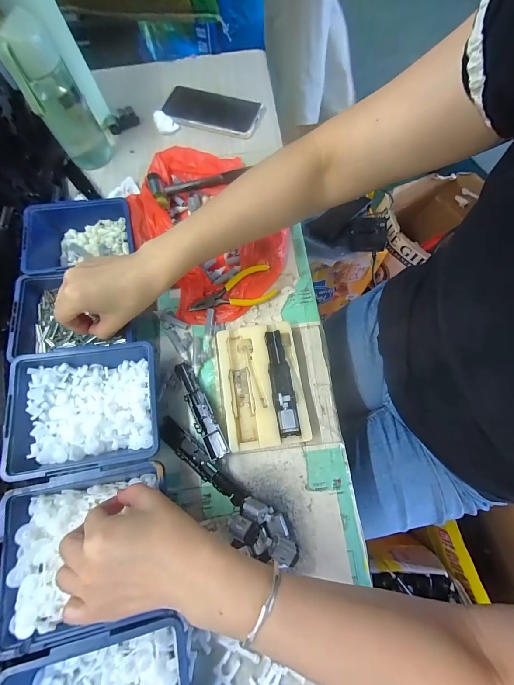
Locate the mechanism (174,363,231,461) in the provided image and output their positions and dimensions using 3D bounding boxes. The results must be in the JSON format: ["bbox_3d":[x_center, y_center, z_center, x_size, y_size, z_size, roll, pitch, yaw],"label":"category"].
[{"bbox_3d":[-0.067,0.075,0.327,0.022,0.011,0.115,-29,74,-9],"label":"mechanism"}]

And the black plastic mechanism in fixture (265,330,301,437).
[{"bbox_3d":[0.028,0.042,0.322,0.023,0.009,0.118,-9,72,-3],"label":"black plastic mechanism in fixture"}]

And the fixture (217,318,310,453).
[{"bbox_3d":[0.006,0.048,0.333,0.089,0.020,0.135,-8,72,-3],"label":"fixture"}]

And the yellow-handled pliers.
[{"bbox_3d":[-0.033,-0.071,0.373,0.109,0.016,0.047,-7,72,-2],"label":"yellow-handled pliers"}]

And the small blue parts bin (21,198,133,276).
[{"bbox_3d":[-0.229,-0.130,0.374,0.130,0.047,0.107,-13,73,-4],"label":"small blue parts bin"}]

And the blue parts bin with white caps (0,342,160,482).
[{"bbox_3d":[-0.176,0.069,0.306,0.135,0.052,0.119,-9,72,-3],"label":"blue parts bin with white caps"}]

